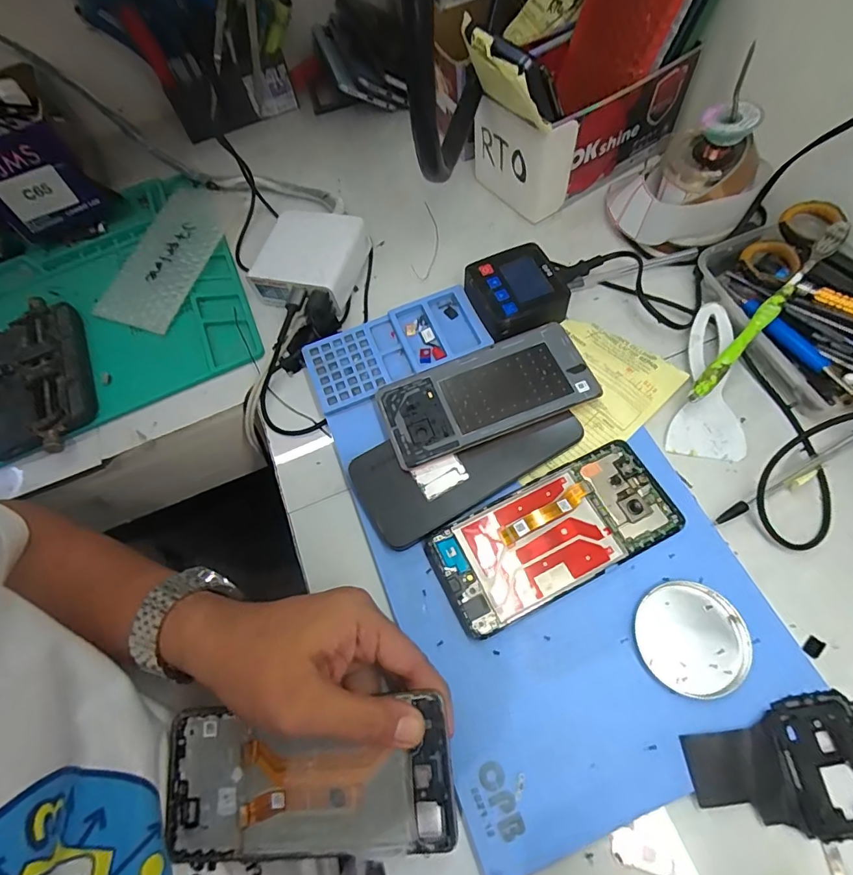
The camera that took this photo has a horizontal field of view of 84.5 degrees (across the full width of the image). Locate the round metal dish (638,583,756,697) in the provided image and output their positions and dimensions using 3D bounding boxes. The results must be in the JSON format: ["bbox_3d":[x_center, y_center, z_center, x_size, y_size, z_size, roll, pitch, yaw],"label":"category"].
[{"bbox_3d":[0.163,0.123,0.288,0.063,0.005,0.063,-1,65,3],"label":"round metal dish"}]

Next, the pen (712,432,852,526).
[{"bbox_3d":[0.260,0.024,0.326,0.140,0.011,0.008,-27,66,-10],"label":"pen"}]

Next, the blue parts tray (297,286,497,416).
[{"bbox_3d":[-0.025,-0.076,0.392,0.150,0.013,0.072,-22,66,-5],"label":"blue parts tray"}]

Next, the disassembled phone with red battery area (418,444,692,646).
[{"bbox_3d":[0.087,0.065,0.318,0.163,0.008,0.074,-25,66,-9],"label":"disassembled phone with red battery area"}]

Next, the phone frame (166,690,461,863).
[{"bbox_3d":[-0.068,0.190,0.261,0.164,0.012,0.072,-6,64,9],"label":"phone frame"}]

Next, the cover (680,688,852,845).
[{"bbox_3d":[0.203,0.184,0.258,0.109,0.007,0.066,-11,65,-2],"label":"cover"}]

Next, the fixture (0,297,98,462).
[{"bbox_3d":[-0.357,-0.058,0.426,0.097,0.022,0.168,-32,67,-11],"label":"fixture"}]

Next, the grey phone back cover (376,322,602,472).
[{"bbox_3d":[0.047,-0.034,0.361,0.161,0.011,0.074,-20,65,-6],"label":"grey phone back cover"}]

